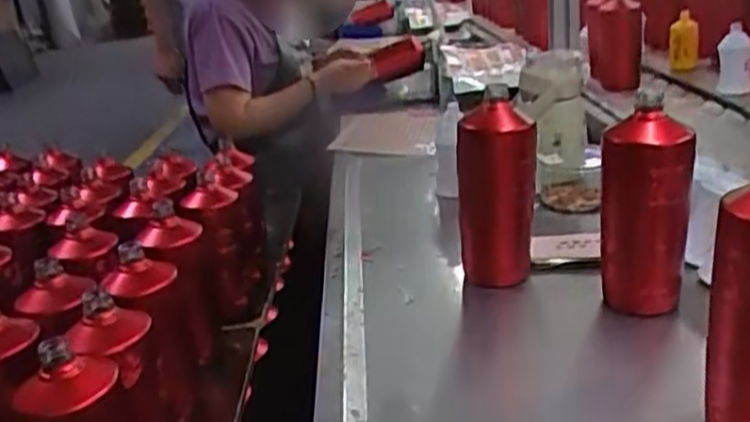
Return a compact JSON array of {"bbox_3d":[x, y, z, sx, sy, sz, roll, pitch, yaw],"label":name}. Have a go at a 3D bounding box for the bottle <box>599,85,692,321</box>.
[{"bbox_3d":[0.268,-0.002,0.726,0.083,0.201,0.089,0,21,19],"label":"bottle"}]

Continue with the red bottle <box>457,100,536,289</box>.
[{"bbox_3d":[0.137,-0.015,0.822,0.087,0.198,0.094,-4,20,9],"label":"red bottle"}]

